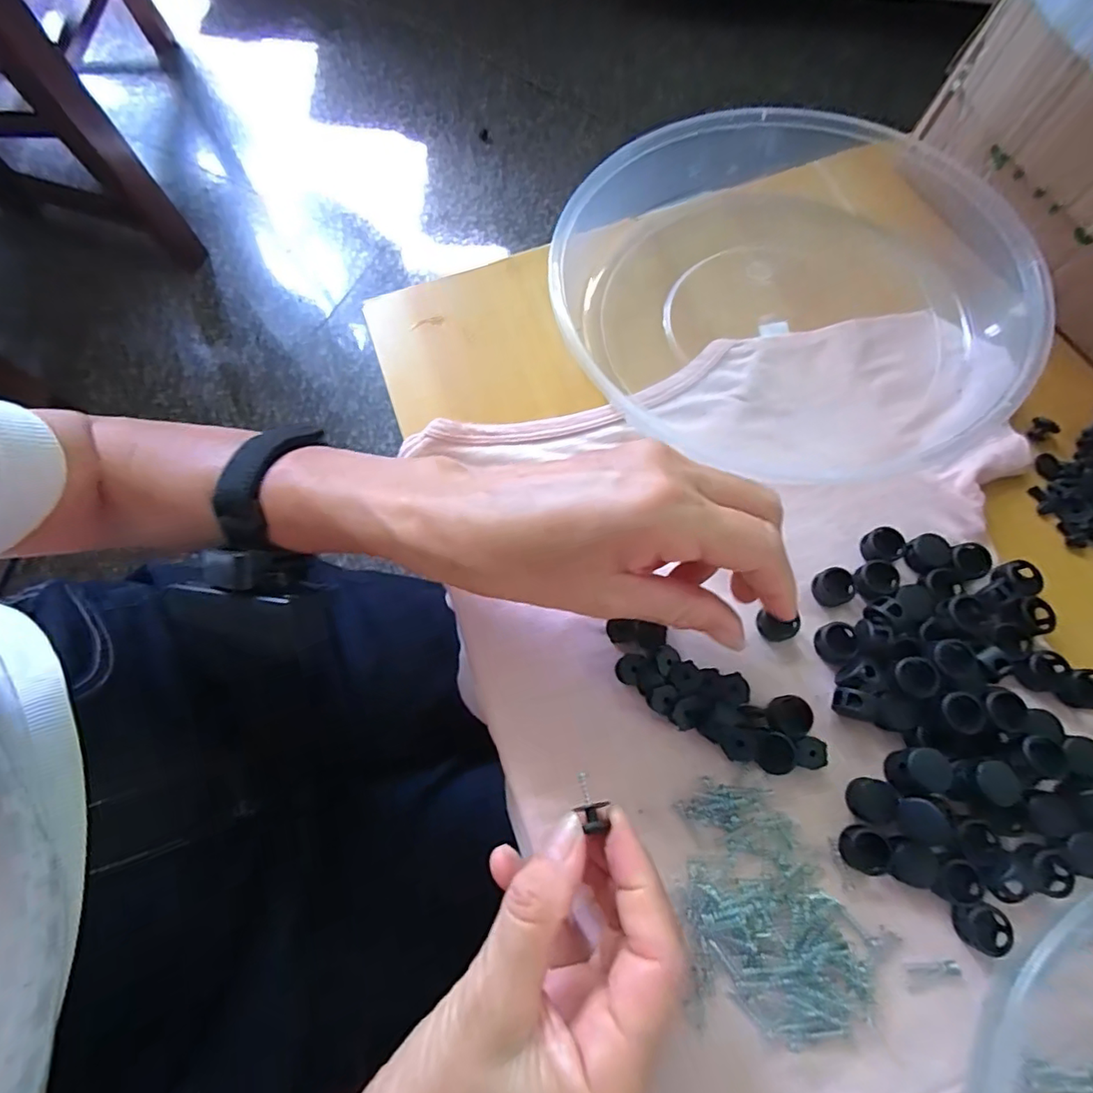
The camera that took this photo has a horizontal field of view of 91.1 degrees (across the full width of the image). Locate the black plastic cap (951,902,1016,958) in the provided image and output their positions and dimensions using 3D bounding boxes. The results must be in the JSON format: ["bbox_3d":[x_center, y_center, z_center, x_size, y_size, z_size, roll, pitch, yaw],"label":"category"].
[{"bbox_3d":[0.169,0.147,0.207,0.016,0.008,0.017,0,73,1],"label":"black plastic cap"}]

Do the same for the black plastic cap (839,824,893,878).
[{"bbox_3d":[0.129,0.123,0.216,0.016,0.007,0.017,0,73,1],"label":"black plastic cap"}]

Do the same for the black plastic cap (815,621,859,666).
[{"bbox_3d":[0.131,0.043,0.241,0.016,0.007,0.018,25,75,8],"label":"black plastic cap"}]

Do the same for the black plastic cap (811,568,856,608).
[{"bbox_3d":[0.133,0.019,0.249,0.017,0.008,0.016,0,73,1],"label":"black plastic cap"}]

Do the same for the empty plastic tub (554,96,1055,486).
[{"bbox_3d":[0.128,-0.138,0.294,0.239,0.038,0.222,-9,73,-2],"label":"empty plastic tub"}]

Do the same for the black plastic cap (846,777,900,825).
[{"bbox_3d":[0.134,0.105,0.222,0.017,0.005,0.017,-9,70,25],"label":"black plastic cap"}]

